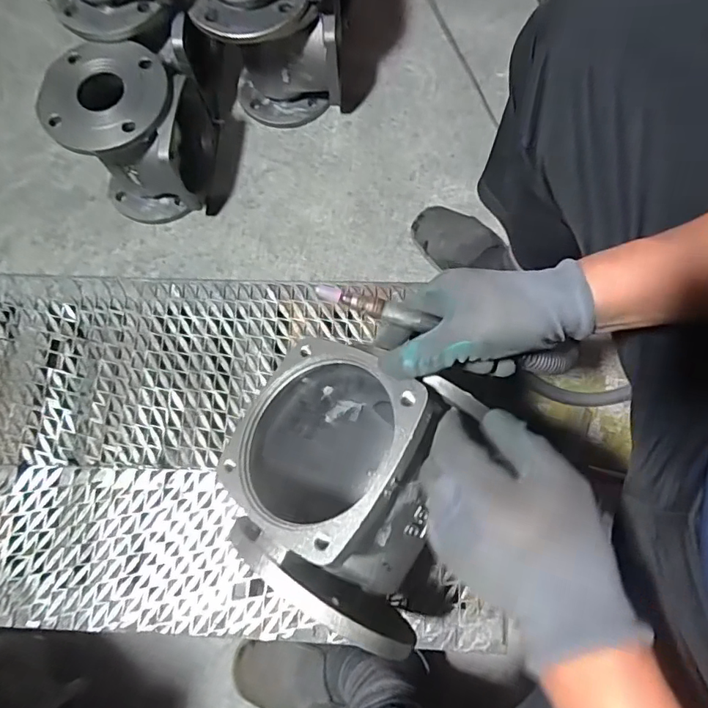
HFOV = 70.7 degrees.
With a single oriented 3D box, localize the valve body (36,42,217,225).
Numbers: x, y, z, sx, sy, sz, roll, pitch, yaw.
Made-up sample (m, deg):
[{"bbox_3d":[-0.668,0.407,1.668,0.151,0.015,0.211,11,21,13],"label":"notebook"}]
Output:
[{"bbox_3d":[-0.318,-0.317,0.753,0.178,0.209,0.160,14,76,5],"label":"valve body"}]

